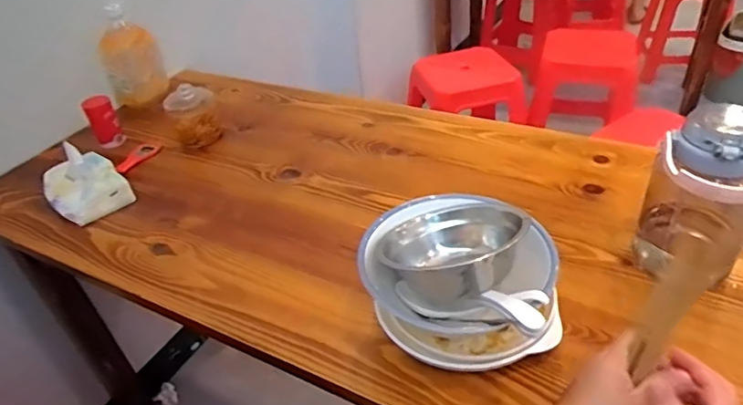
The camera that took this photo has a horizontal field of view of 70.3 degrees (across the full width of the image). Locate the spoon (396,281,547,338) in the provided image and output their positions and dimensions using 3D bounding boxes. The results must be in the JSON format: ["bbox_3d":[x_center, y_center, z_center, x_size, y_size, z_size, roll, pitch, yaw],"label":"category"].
[{"bbox_3d":[0.092,0.098,0.504,0.046,0.038,0.175,-40,21,-34],"label":"spoon"}]

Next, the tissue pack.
[{"bbox_3d":[-0.451,-0.030,0.829,0.108,0.069,0.121,-31,44,-27],"label":"tissue pack"}]

